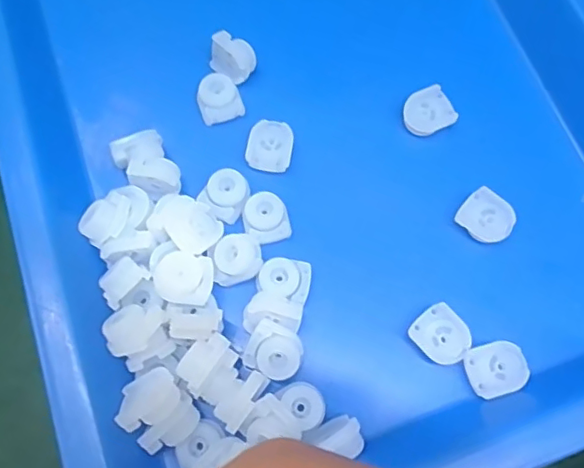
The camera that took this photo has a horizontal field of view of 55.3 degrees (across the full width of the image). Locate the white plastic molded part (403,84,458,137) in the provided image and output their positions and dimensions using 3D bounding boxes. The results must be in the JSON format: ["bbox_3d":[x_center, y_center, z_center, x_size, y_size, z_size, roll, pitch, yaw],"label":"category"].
[{"bbox_3d":[0.052,-0.047,0.215,0.019,0.006,0.016,-21,73,-8],"label":"white plastic molded part"}]

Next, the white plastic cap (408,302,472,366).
[{"bbox_3d":[0.050,0.034,0.185,0.016,0.004,0.019,-41,77,-14],"label":"white plastic cap"}]

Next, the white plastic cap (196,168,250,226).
[{"bbox_3d":[-0.024,-0.014,0.201,0.015,0.006,0.018,29,73,8],"label":"white plastic cap"}]

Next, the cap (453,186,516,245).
[{"bbox_3d":[0.070,-0.006,0.200,0.018,0.005,0.016,43,75,12],"label":"cap"}]

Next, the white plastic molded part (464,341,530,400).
[{"bbox_3d":[0.067,0.044,0.183,0.018,0.004,0.016,-15,72,-6],"label":"white plastic molded part"}]

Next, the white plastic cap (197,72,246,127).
[{"bbox_3d":[-0.029,-0.053,0.216,0.016,0.009,0.017,-21,73,-8],"label":"white plastic cap"}]

